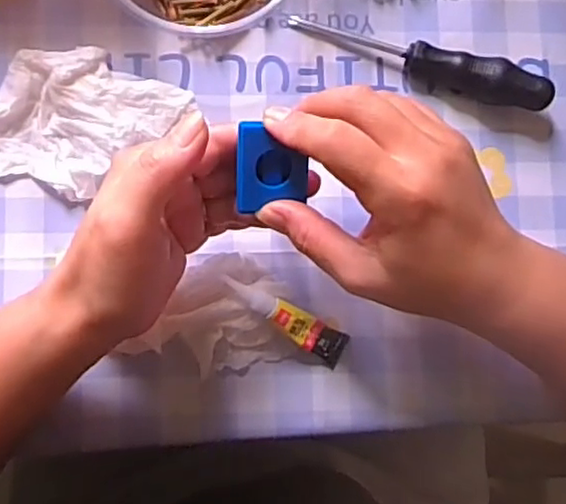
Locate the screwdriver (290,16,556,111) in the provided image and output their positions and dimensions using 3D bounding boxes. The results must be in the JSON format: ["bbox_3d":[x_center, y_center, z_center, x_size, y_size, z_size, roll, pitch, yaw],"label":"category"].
[{"bbox_3d":[0.082,-0.114,0.386,0.156,0.027,0.022,16,83,-2],"label":"screwdriver"}]

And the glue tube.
[{"bbox_3d":[0.003,0.037,0.357,0.081,0.011,0.019,34,82,-22],"label":"glue tube"}]

